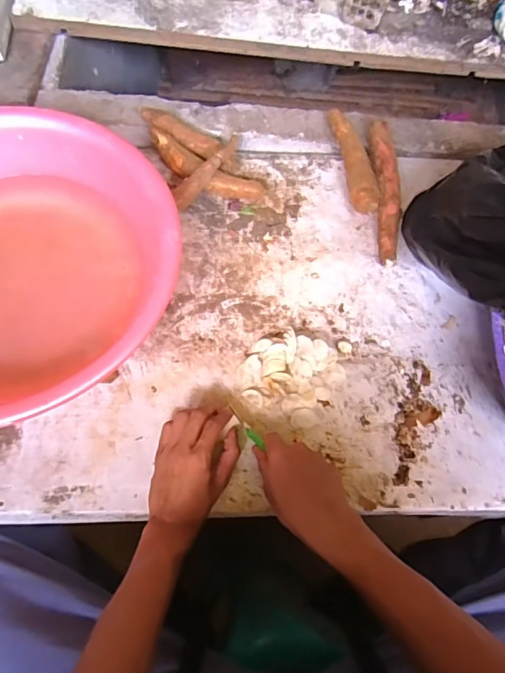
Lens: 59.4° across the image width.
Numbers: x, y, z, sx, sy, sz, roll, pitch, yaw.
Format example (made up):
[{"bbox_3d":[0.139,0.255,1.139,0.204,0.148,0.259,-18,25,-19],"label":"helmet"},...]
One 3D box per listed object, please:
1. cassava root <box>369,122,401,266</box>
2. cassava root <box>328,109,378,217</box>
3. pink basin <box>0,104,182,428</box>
[{"bbox_3d":[0.205,-0.224,0.679,0.038,0.038,0.244,3,67,-3],"label":"cassava root"},{"bbox_3d":[0.159,-0.276,0.700,0.044,0.041,0.199,-6,67,-6],"label":"cassava root"},{"bbox_3d":[-0.302,-0.088,0.549,0.410,0.110,0.385,1,69,-1],"label":"pink basin"}]

